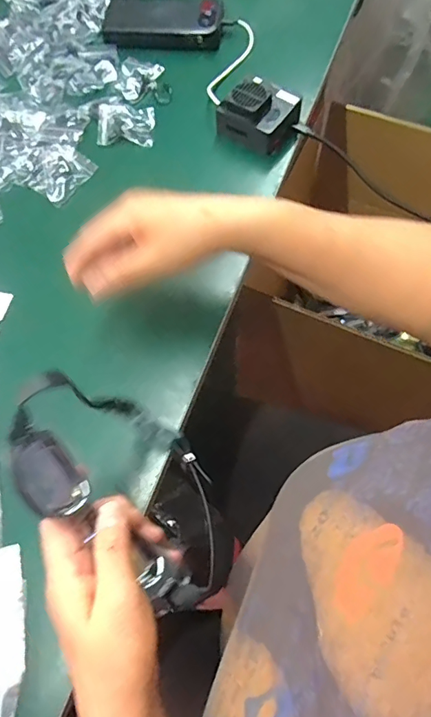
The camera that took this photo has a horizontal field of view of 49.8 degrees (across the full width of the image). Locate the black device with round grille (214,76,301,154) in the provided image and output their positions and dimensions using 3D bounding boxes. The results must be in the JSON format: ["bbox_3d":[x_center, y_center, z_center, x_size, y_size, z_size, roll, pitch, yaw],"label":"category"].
[{"bbox_3d":[0.052,-0.282,0.533,0.082,0.047,0.070,37,74,16],"label":"black device with round grille"}]

